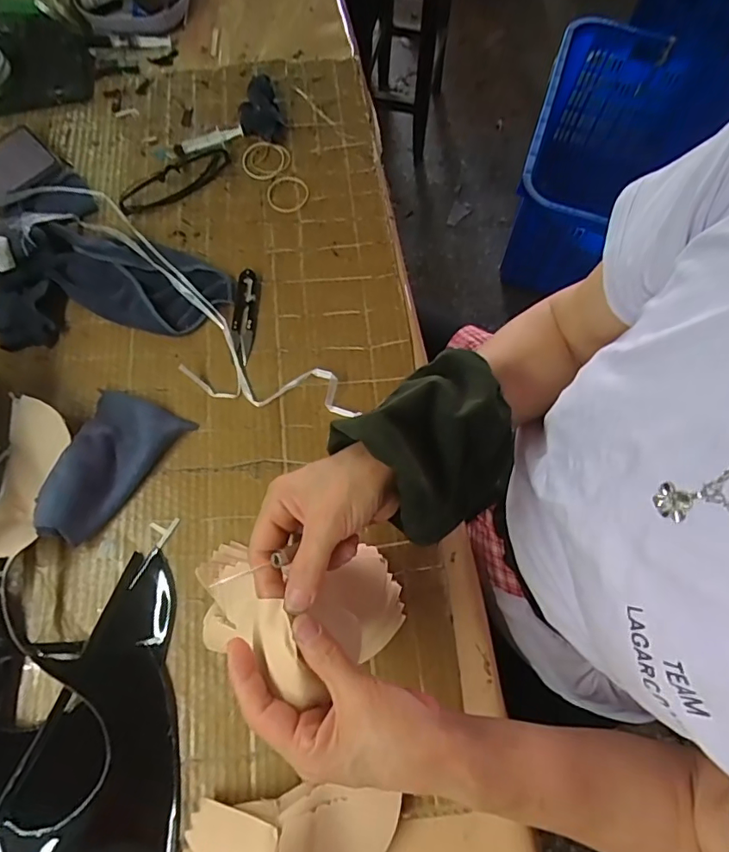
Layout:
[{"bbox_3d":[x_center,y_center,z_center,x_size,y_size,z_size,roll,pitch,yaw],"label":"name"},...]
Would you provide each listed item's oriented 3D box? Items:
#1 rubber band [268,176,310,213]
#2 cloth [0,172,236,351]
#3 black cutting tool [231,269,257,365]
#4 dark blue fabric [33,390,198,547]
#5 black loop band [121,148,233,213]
[{"bbox_3d":[-0.086,-0.263,0.576,0.046,0.004,0.048,0,71,-1],"label":"rubber band"},{"bbox_3d":[-0.287,-0.155,0.506,0.250,0.060,0.181,34,74,9],"label":"cloth"},{"bbox_3d":[-0.124,-0.115,0.525,0.022,0.009,0.100,-1,72,-2],"label":"black cutting tool"},{"bbox_3d":[-0.236,0.031,0.455,0.090,0.043,0.139,25,73,7],"label":"dark blue fabric"},{"bbox_3d":[-0.213,-0.277,0.572,0.133,0.016,0.046,-37,76,-13],"label":"black loop band"}]

